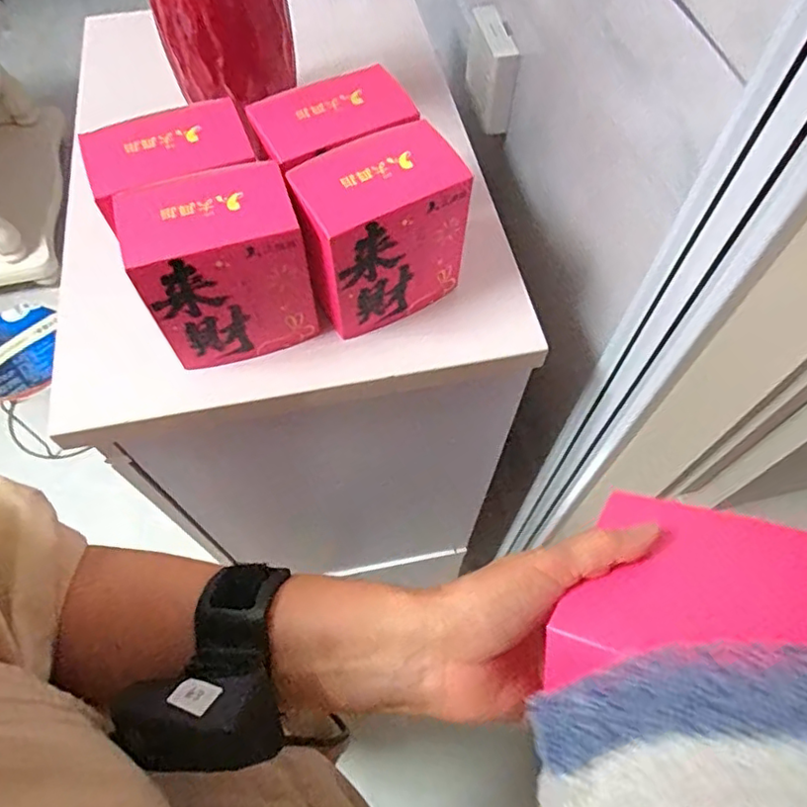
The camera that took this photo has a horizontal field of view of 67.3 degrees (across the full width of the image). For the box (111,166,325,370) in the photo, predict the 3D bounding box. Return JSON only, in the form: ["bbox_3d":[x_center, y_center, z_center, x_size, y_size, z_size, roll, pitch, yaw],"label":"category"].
[{"bbox_3d":[-0.121,-0.090,0.409,0.105,0.105,0.071,-16,63,-8],"label":"box"}]

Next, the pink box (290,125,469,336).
[{"bbox_3d":[-0.019,-0.118,0.426,0.113,0.110,0.067,-27,66,-14],"label":"pink box"}]

